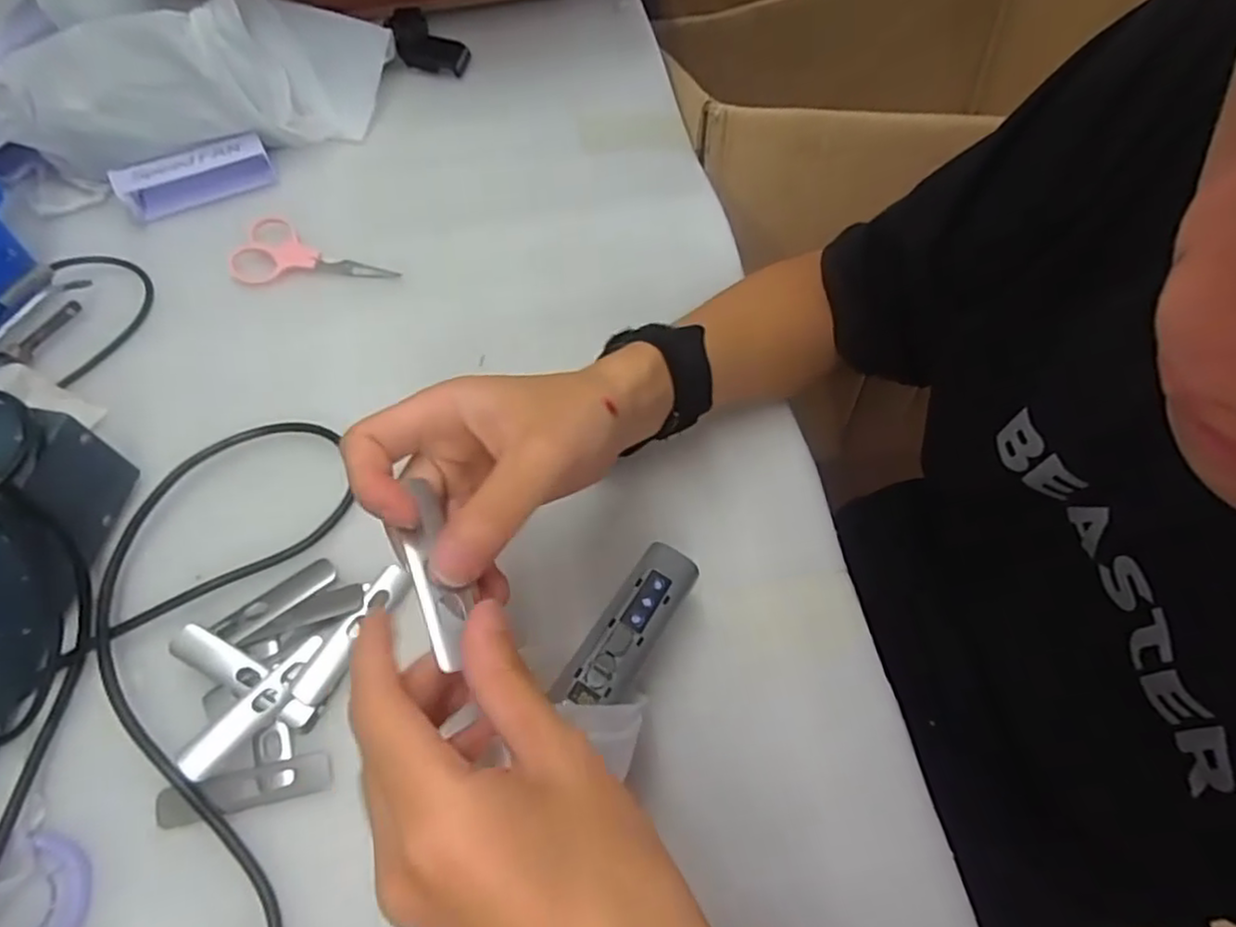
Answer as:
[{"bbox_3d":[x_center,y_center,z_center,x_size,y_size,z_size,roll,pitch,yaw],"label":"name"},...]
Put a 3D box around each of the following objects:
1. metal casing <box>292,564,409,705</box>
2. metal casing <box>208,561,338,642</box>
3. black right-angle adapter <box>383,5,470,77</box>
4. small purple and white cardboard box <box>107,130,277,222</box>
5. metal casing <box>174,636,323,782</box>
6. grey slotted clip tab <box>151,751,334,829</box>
[{"bbox_3d":[-0.137,0.087,0.355,0.016,0.004,0.079,32,65,12],"label":"metal casing"},{"bbox_3d":[-0.181,0.072,0.364,0.062,0.006,0.018,-35,70,-20],"label":"metal casing"},{"bbox_3d":[-0.156,-0.348,0.567,0.058,0.036,0.035,0,62,-4],"label":"black right-angle adapter"},{"bbox_3d":[-0.302,-0.206,0.490,0.100,0.025,0.029,-22,66,-15],"label":"small purple and white cardboard box"},{"bbox_3d":[-0.175,0.117,0.332,0.017,0.012,0.078,36,66,14],"label":"metal casing"},{"bbox_3d":[-0.178,0.155,0.327,0.079,0.008,0.018,-10,63,-9],"label":"grey slotted clip tab"}]

